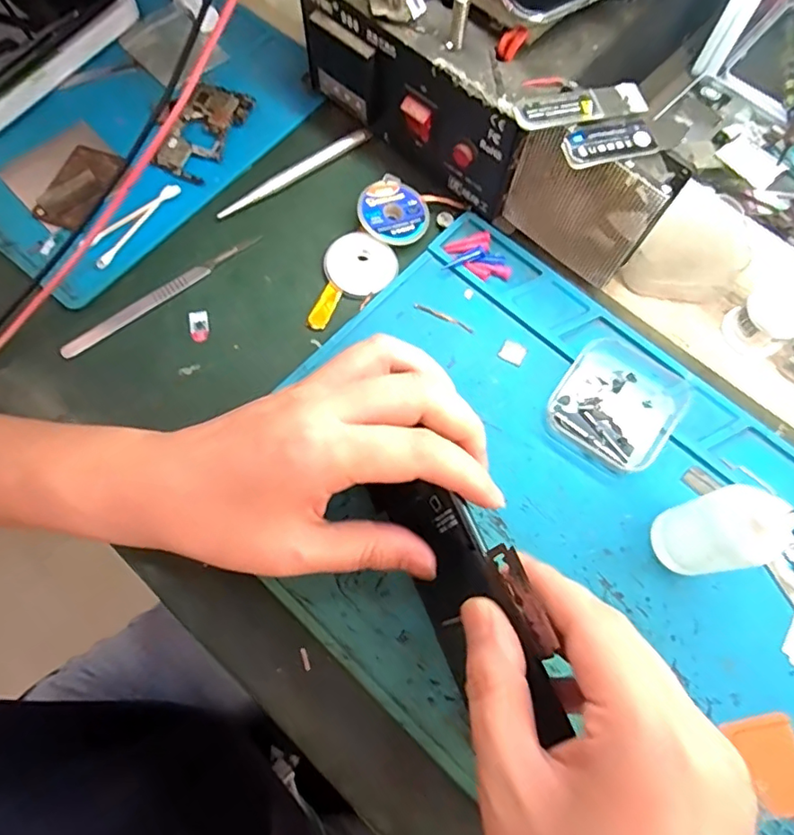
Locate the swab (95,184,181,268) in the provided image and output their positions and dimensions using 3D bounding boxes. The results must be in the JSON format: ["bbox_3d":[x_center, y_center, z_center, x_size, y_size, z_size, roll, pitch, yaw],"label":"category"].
[{"bbox_3d":[-0.165,-0.123,0.350,0.007,0.005,0.074,31,73,10],"label":"swab"}]

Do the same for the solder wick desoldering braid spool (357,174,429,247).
[{"bbox_3d":[0.000,-0.132,0.348,0.042,0.014,0.048,25,72,8],"label":"solder wick desoldering braid spool"}]

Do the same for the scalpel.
[{"bbox_3d":[-0.143,-0.076,0.335,0.132,0.004,0.010,-37,75,-12],"label":"scalpel"}]

